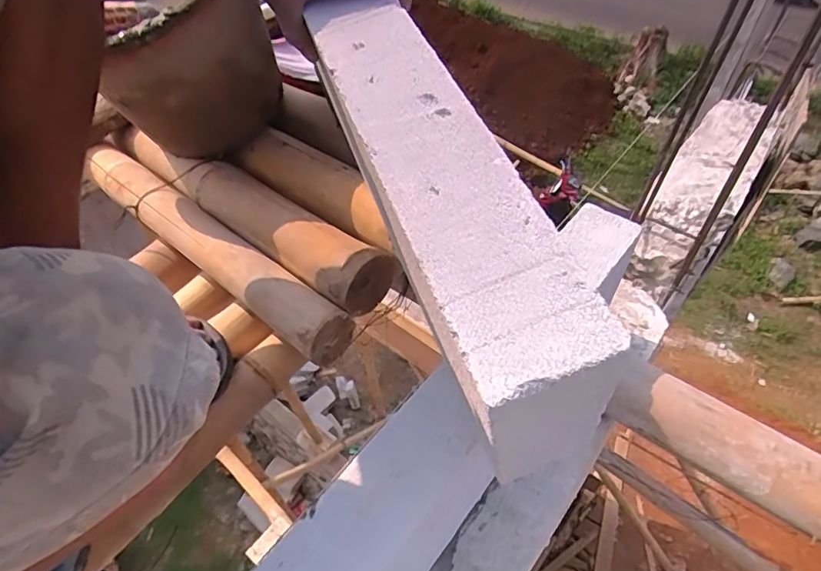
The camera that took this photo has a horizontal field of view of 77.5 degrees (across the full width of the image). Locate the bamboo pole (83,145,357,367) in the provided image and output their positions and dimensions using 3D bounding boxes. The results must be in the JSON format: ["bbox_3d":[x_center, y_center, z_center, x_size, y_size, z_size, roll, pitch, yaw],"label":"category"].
[{"bbox_3d":[-0.255,-0.054,0.621,0.470,0.056,0.062,32,59,26],"label":"bamboo pole"}]

